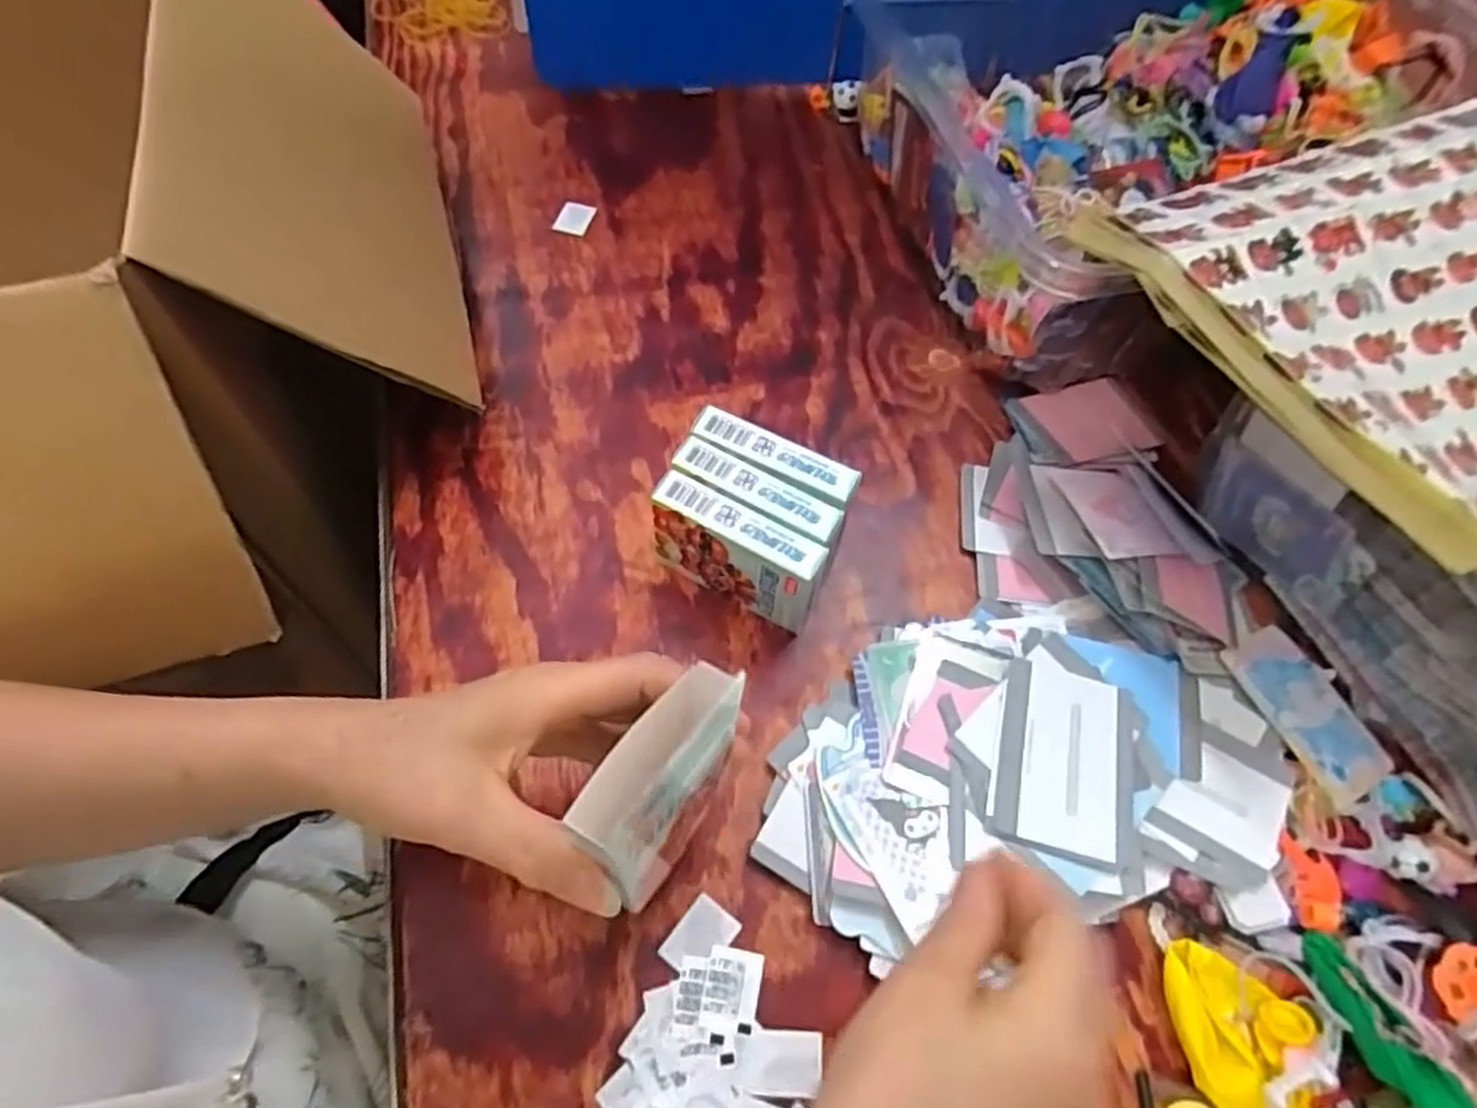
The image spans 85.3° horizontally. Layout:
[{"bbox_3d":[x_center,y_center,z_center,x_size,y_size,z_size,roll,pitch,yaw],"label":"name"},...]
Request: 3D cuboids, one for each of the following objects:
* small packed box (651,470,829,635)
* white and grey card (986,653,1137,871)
[{"bbox_3d":[-0.002,0.002,0.423,0.090,0.068,0.022,27,62,13],"label":"small packed box"},{"bbox_3d":[0.156,0.099,0.385,0.067,0.007,0.093,13,60,5],"label":"white and grey card"}]

